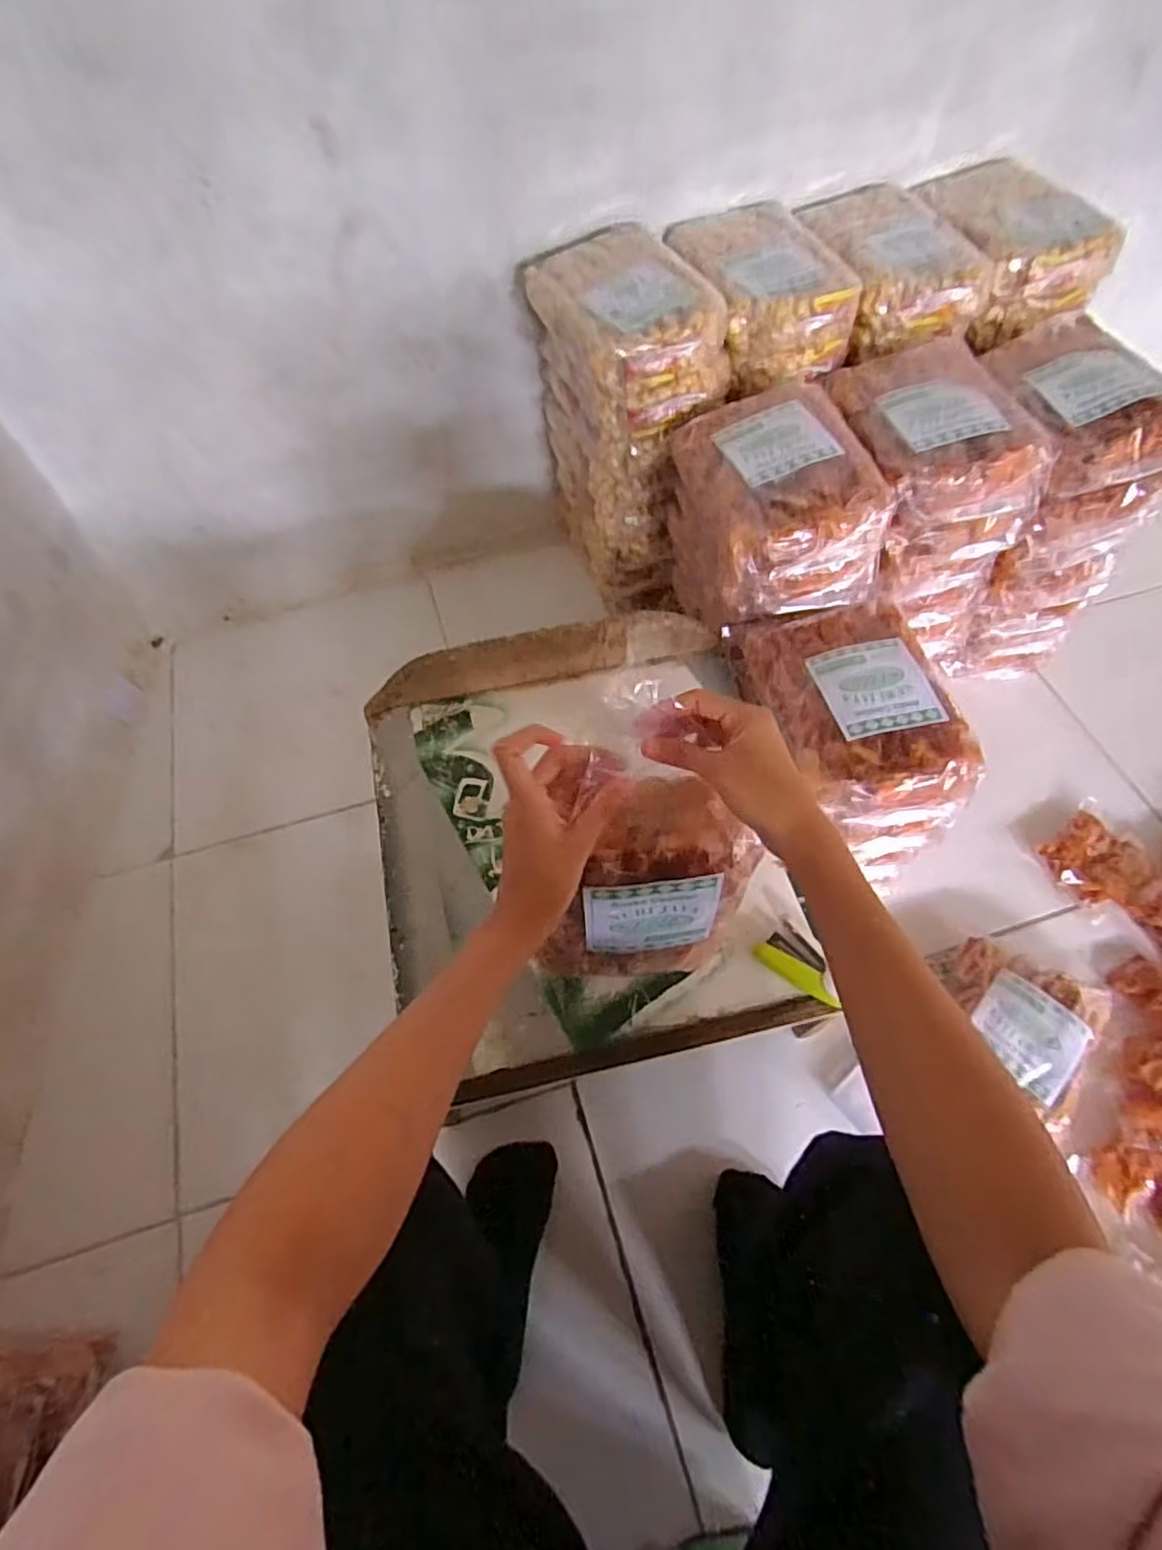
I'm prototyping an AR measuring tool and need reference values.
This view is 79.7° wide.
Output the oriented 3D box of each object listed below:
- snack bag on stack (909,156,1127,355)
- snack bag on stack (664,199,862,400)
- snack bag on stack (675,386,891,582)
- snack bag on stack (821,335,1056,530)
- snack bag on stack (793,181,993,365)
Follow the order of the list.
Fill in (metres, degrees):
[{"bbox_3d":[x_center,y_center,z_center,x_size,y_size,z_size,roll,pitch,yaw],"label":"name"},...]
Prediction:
[{"bbox_3d":[0.509,-0.651,0.862,0.151,0.103,0.256,-10,59,-5],"label":"snack bag on stack"},{"bbox_3d":[0.205,-0.566,0.816,0.159,0.084,0.251,-10,59,-5],"label":"snack bag on stack"},{"bbox_3d":[0.190,-0.283,0.704,0.149,0.113,0.218,-10,59,-5],"label":"snack bag on stack"},{"bbox_3d":[0.361,-0.362,0.716,0.177,0.065,0.230,-1,58,1],"label":"snack bag on stack"},{"bbox_3d":[0.358,-0.604,0.835,0.154,0.080,0.261,-13,59,-7],"label":"snack bag on stack"}]

